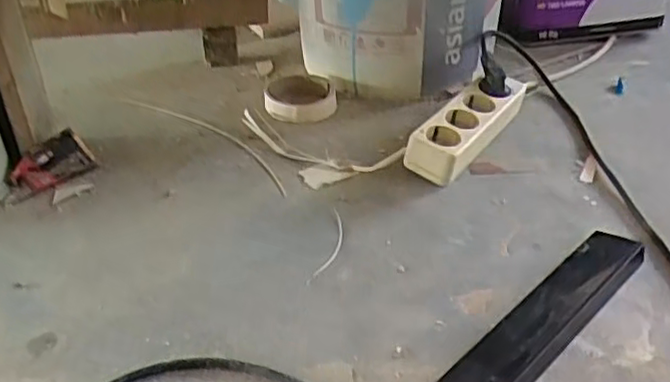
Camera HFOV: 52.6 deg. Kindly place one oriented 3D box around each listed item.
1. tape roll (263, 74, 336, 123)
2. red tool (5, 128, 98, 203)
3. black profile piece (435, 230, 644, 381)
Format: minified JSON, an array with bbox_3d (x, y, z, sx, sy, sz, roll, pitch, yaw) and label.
[{"bbox_3d":[-0.043,-0.120,0.871,0.093,0.028,0.093,-1,34,1],"label":"tape roll"},{"bbox_3d":[-0.310,-0.031,0.736,0.040,0.037,0.095,27,44,35],"label":"red tool"},{"bbox_3d":[0.169,0.099,0.541,0.252,0.020,0.054,-30,43,-35],"label":"black profile piece"}]

